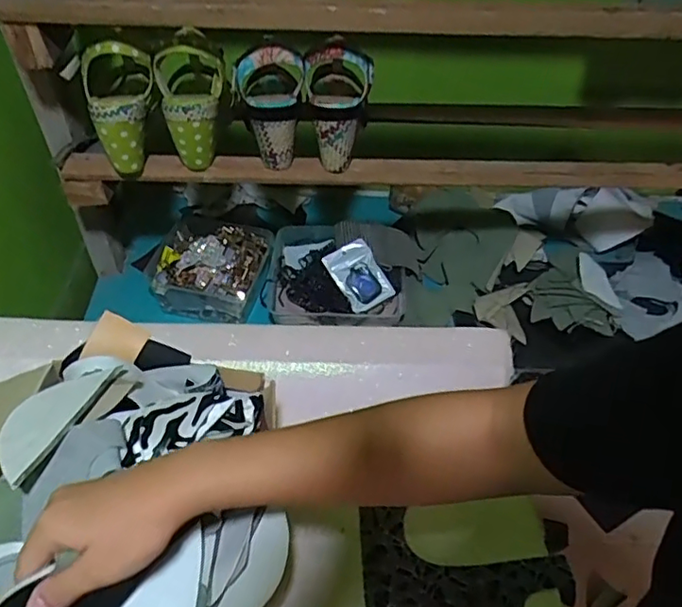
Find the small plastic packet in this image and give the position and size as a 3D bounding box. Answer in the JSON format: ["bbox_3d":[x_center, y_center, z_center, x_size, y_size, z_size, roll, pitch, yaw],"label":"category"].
[{"bbox_3d":[0.026,-0.041,0.844,0.066,0.019,0.102,-32,85,-3],"label":"small plastic packet"}]

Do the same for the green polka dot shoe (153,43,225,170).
[{"bbox_3d":[-0.171,-0.228,0.677,0.082,0.130,0.062,-9,47,-11],"label":"green polka dot shoe"}]

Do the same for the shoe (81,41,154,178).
[{"bbox_3d":[-0.251,-0.224,0.666,0.075,0.146,0.070,-11,47,-13],"label":"shoe"}]

